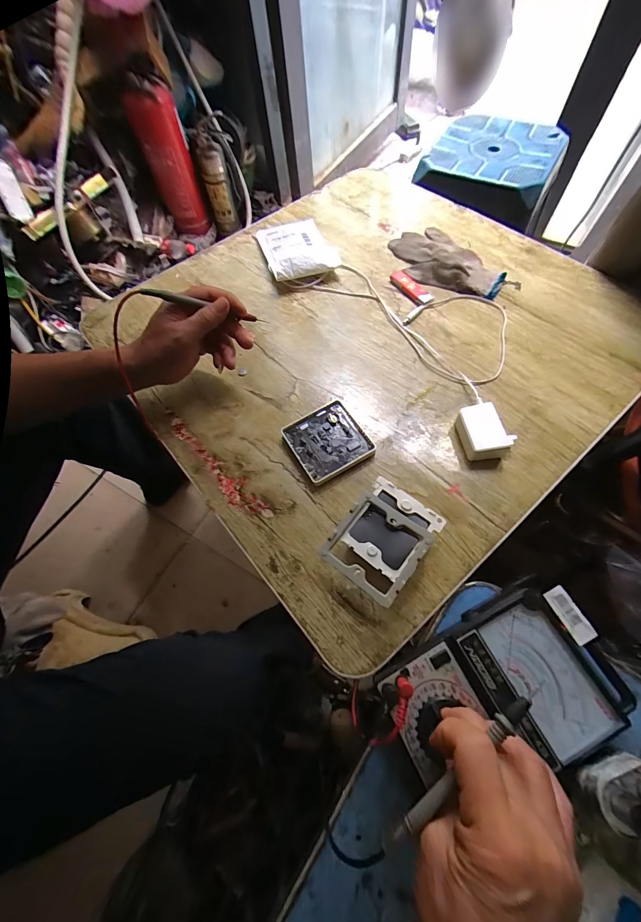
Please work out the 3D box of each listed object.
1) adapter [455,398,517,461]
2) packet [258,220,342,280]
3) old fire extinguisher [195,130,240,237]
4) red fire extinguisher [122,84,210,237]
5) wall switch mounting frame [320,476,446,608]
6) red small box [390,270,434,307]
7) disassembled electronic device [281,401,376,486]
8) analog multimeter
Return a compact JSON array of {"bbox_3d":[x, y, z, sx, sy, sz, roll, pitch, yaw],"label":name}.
[{"bbox_3d":[0.192,-0.035,0.401,0.050,0.029,0.065,-9,63,-1],"label":"adapter"},{"bbox_3d":[-0.041,-0.371,0.579,0.118,0.038,0.175,-17,64,-5],"label":"packet"},{"bbox_3d":[-0.363,-0.969,1.224,0.090,0.279,0.076,-18,66,-4],"label":"old fire extinguisher"},{"bbox_3d":[-0.490,-0.958,1.130,0.137,0.367,0.125,-23,66,-6],"label":"red fire extinguisher"},{"bbox_3d":[0.063,0.081,0.350,0.081,0.035,0.105,36,71,19],"label":"wall switch mounting frame"},{"bbox_3d":[0.141,-0.269,0.529,0.029,0.009,0.078,-28,65,-11],"label":"red small box"},{"bbox_3d":[0.008,-0.024,0.419,0.087,0.013,0.088,-29,65,-11],"label":"disassembled electronic device"},{"bbox_3d":[0.155,0.186,0.289,0.191,0.041,0.114,-20,64,-7],"label":"analog multimeter"}]

